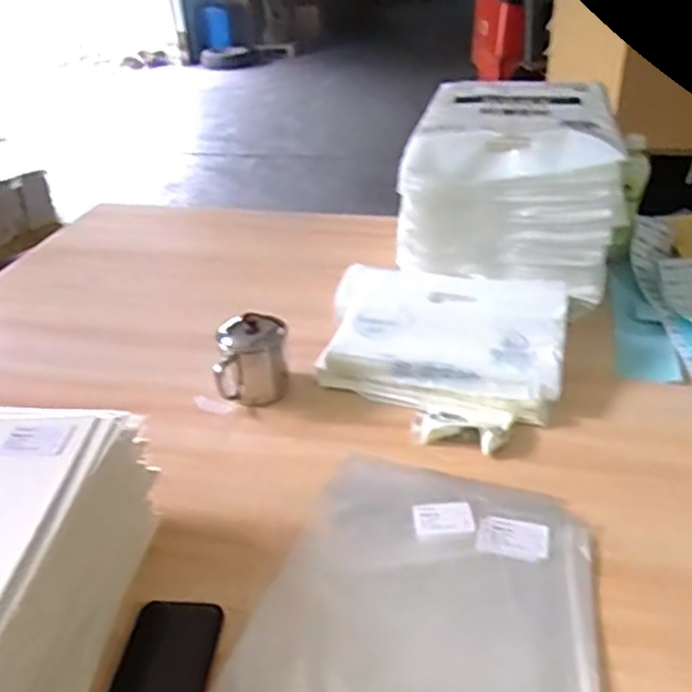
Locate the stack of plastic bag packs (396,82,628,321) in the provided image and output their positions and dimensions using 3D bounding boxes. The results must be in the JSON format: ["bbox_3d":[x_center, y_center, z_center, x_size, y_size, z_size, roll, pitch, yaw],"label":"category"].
[{"bbox_3d":[0.268,-0.277,1.099,0.298,0.198,0.383,7,33,15],"label":"stack of plastic bag packs"}]

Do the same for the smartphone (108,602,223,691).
[{"bbox_3d":[-0.156,0.281,0.567,0.076,0.009,0.147,2,32,6],"label":"smartphone"}]

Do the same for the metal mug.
[{"bbox_3d":[-0.122,0.017,0.887,0.096,0.100,0.077,-8,32,-10],"label":"metal mug"}]

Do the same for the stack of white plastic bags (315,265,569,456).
[{"bbox_3d":[0.117,-0.003,0.906,0.323,0.065,0.283,8,34,17],"label":"stack of white plastic bags"}]

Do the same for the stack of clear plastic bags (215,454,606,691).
[{"bbox_3d":[0.068,0.248,0.586,0.290,0.020,0.381,6,37,12],"label":"stack of clear plastic bags"}]

